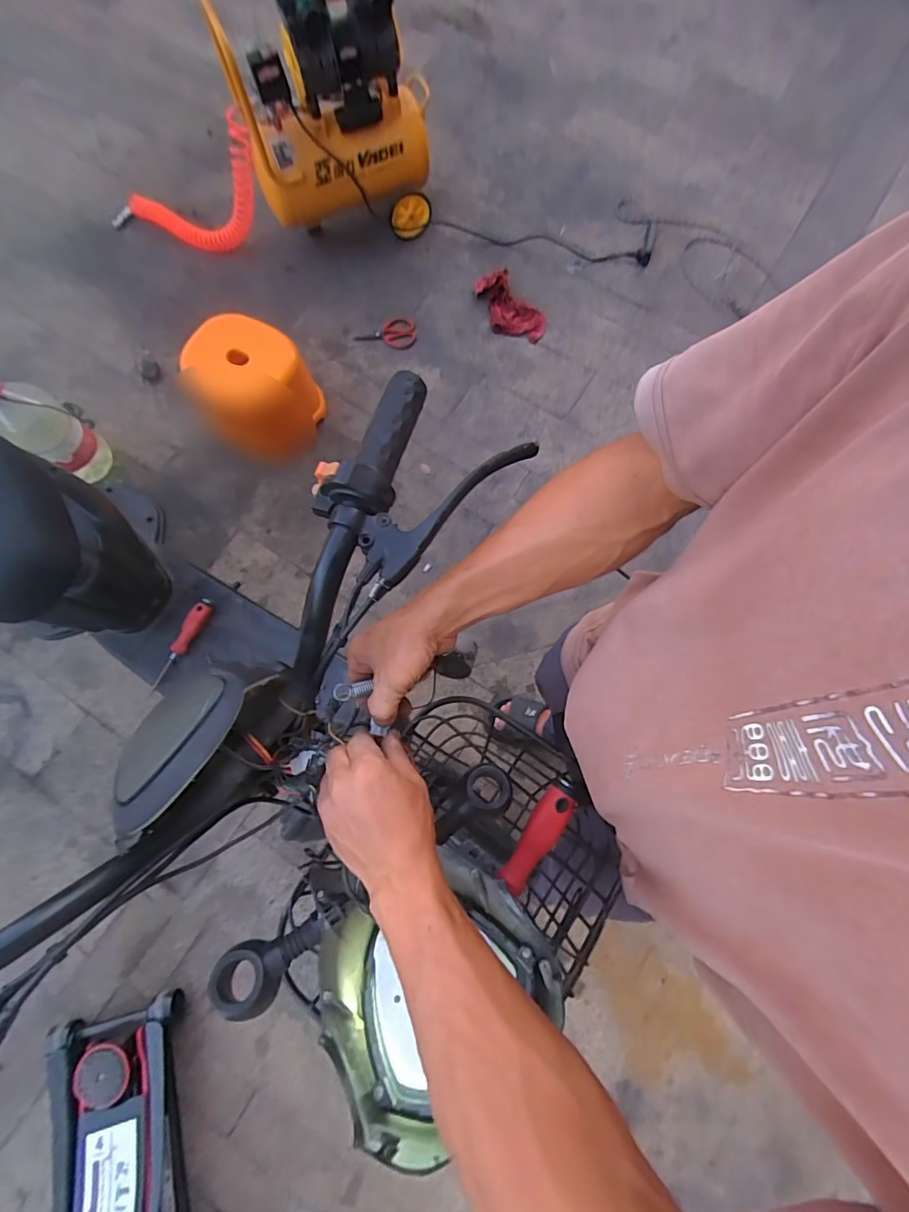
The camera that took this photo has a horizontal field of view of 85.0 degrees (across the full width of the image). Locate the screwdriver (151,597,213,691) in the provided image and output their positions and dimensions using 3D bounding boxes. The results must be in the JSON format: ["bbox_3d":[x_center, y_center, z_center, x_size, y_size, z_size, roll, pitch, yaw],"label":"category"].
[{"bbox_3d":[-0.514,0.072,0.931,0.033,0.040,0.188,28,77,7],"label":"screwdriver"}]

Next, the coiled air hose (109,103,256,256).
[{"bbox_3d":[-0.727,-1.121,1.392,0.563,0.225,0.117,-1,74,25],"label":"coiled air hose"}]

